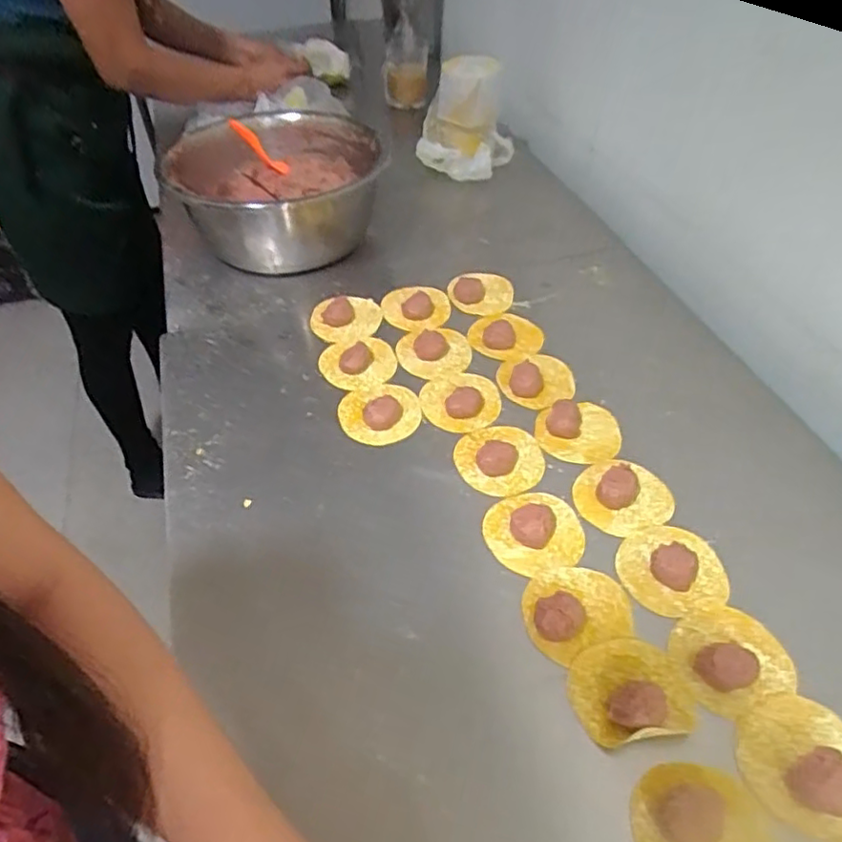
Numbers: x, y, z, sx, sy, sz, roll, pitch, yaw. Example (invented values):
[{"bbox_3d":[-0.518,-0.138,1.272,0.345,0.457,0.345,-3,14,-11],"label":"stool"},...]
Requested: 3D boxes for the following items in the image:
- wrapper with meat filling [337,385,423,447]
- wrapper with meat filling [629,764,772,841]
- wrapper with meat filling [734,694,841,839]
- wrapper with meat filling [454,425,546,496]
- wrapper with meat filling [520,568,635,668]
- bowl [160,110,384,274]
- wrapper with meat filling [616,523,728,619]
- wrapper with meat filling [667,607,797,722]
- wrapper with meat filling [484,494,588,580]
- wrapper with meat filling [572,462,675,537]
[{"bbox_3d":[-0.042,-0.009,0.648,0.082,0.012,0.078,-2,47,2],"label":"wrapper with meat filling"},{"bbox_3d":[0.170,0.248,0.388,0.079,0.016,0.075,-2,47,2],"label":"wrapper with meat filling"},{"bbox_3d":[0.250,0.219,0.413,0.081,0.018,0.080,-2,47,2],"label":"wrapper with meat filling"},{"bbox_3d":[0.075,0.029,0.602,0.081,0.021,0.079,-2,47,2],"label":"wrapper with meat filling"},{"bbox_3d":[0.119,0.139,0.490,0.084,0.025,0.066,-20,49,-14],"label":"wrapper with meat filling"},{"bbox_3d":[-0.212,-0.316,0.886,0.280,0.120,0.280,-2,47,2],"label":"bowl"},{"bbox_3d":[0.203,0.117,0.516,0.083,0.013,0.078,-2,47,2],"label":"wrapper with meat filling"},{"bbox_3d":[0.227,0.166,0.464,0.079,0.024,0.070,-17,48,-12],"label":"wrapper with meat filling"},{"bbox_3d":[0.098,0.089,0.543,0.080,0.020,0.077,-2,47,2],"label":"wrapper with meat filling"},{"bbox_3d":[0.181,0.063,0.570,0.083,0.024,0.072,-21,49,-15],"label":"wrapper with meat filling"}]

